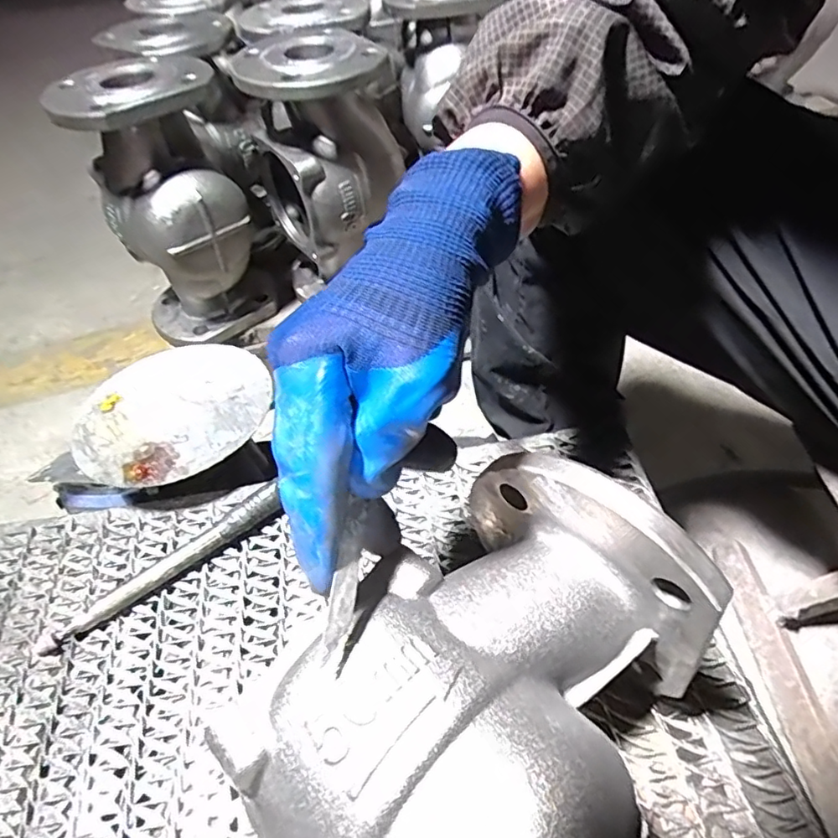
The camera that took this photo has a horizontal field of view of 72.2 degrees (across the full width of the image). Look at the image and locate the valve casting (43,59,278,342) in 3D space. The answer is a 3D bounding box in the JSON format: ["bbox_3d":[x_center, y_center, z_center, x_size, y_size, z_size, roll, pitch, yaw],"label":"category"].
[{"bbox_3d":[-0.277,-0.235,0.652,0.140,0.286,0.139,-34,53,-22],"label":"valve casting"}]

